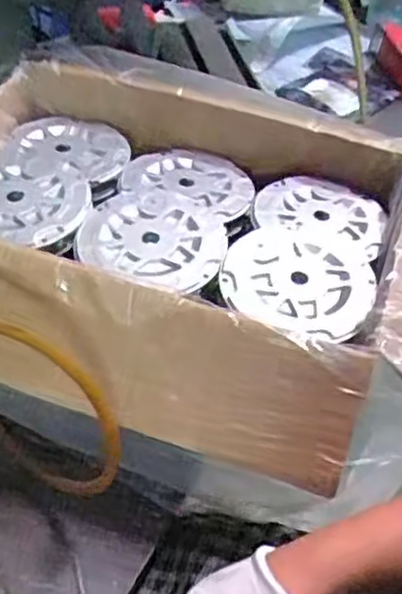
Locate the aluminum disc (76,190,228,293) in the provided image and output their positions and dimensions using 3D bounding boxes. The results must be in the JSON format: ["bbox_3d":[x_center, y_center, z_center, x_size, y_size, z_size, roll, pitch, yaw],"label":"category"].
[{"bbox_3d":[-0.041,-0.059,0.672,0.131,0.014,0.120,1,50,-1],"label":"aluminum disc"}]

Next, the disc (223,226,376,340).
[{"bbox_3d":[0.085,-0.015,0.634,0.131,0.011,0.119,19,52,14],"label":"disc"}]

